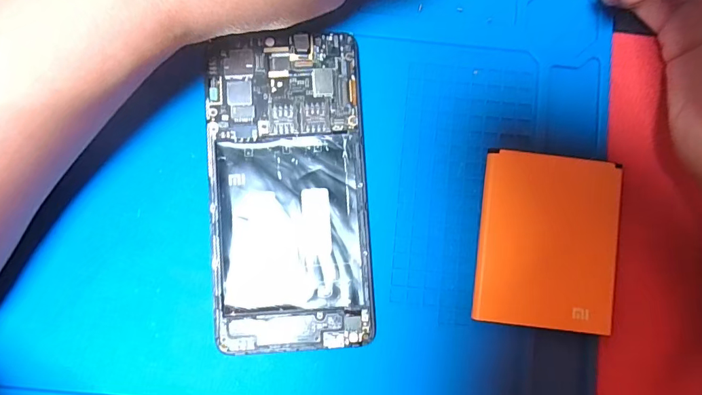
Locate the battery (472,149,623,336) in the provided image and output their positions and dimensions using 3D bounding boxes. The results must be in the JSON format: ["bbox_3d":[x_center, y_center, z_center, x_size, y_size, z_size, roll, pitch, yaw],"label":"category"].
[{"bbox_3d":[0.093,0.021,0.207,0.064,0.007,0.081,7,86,-1],"label":"battery"}]

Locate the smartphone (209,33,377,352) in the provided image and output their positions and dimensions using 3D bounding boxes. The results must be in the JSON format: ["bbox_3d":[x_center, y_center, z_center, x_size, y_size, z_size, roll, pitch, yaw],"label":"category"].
[{"bbox_3d":[-0.029,-0.003,0.205,0.072,0.009,0.145,-3,86,-1],"label":"smartphone"}]

